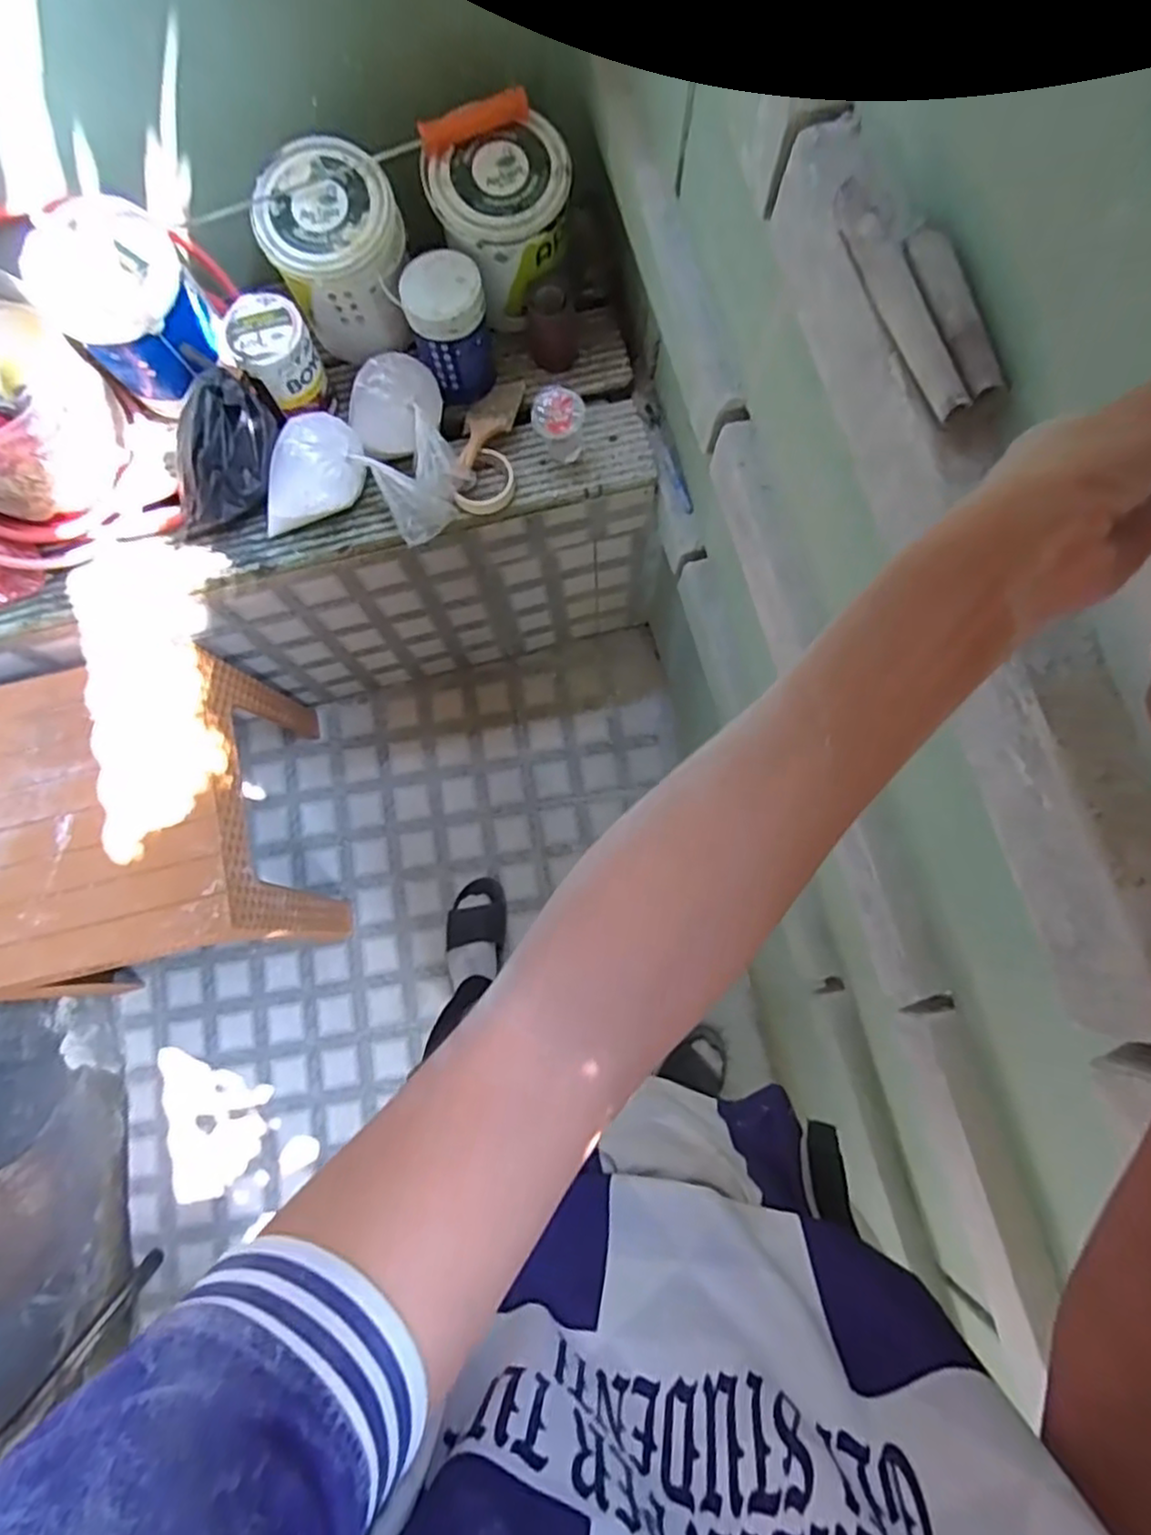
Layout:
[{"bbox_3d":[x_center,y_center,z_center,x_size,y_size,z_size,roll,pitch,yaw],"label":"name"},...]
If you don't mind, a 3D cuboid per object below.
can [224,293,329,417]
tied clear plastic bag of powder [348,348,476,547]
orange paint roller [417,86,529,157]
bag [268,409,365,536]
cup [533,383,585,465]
[{"bbox_3d":[-0.409,-0.562,0.959,0.098,0.111,0.090,0,77,1],"label":"can"},{"bbox_3d":[-0.228,-0.448,0.977,0.134,0.101,0.215,-23,77,-4],"label":"tied clear plastic bag of powder"},{"bbox_3d":[-0.127,-0.807,0.872,0.136,0.032,0.033,-16,77,-2],"label":"orange paint roller"},{"bbox_3d":[-0.374,-0.408,0.972,0.172,0.093,0.090,-34,78,-6],"label":"bag"},{"bbox_3d":[-0.024,-0.483,0.995,0.072,0.096,0.064,-8,77,-1],"label":"cup"}]

